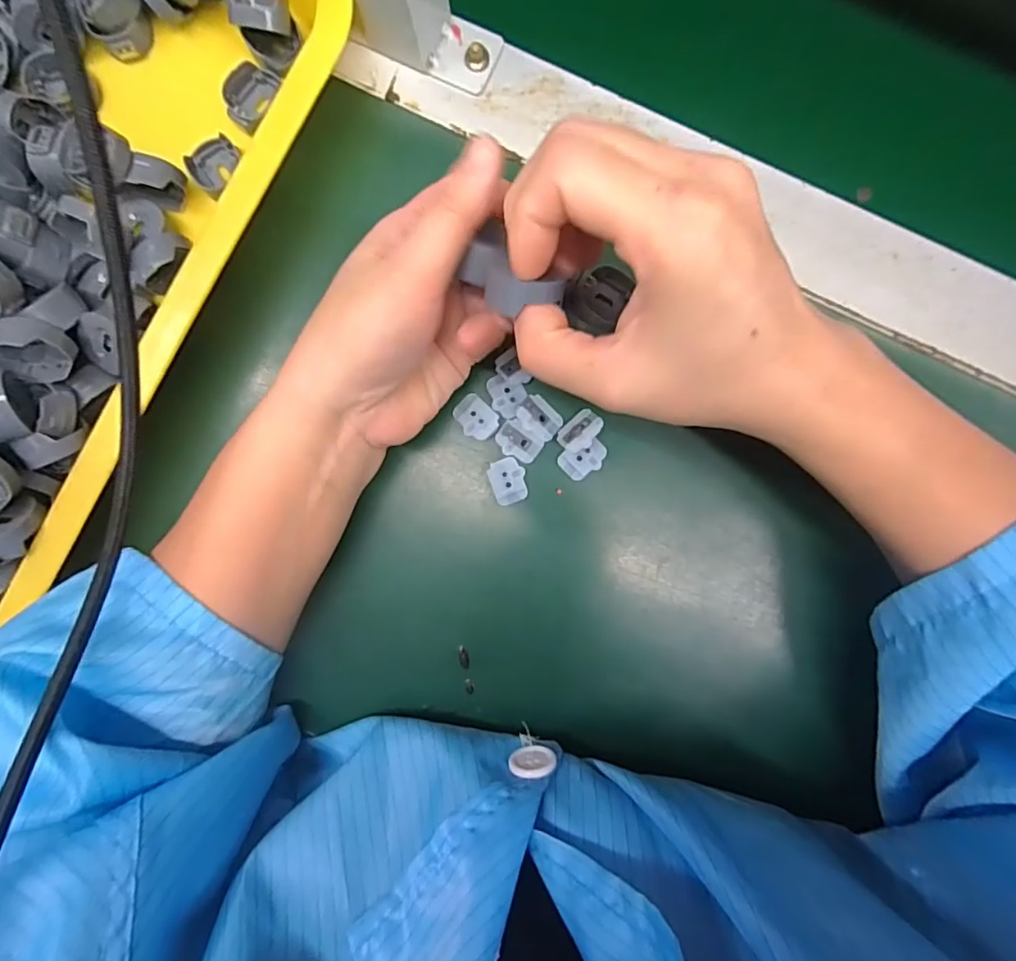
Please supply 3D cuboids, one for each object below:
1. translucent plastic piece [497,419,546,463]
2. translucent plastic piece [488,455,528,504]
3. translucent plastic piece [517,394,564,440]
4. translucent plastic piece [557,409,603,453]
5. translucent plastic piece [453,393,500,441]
[{"bbox_3d":[0.005,-0.018,0.259,0.022,0.005,0.015,35,91,1],"label":"translucent plastic piece"},{"bbox_3d":[0.000,0.000,0.261,0.017,0.004,0.021,-20,90,1],"label":"translucent plastic piece"},{"bbox_3d":[0.016,-0.030,0.258,0.020,0.007,0.015,40,91,1],"label":"translucent plastic piece"},{"bbox_3d":[0.035,-0.023,0.257,0.014,0.009,0.021,42,91,1],"label":"translucent plastic piece"},{"bbox_3d":[-0.015,-0.030,0.260,0.021,0.004,0.017,43,91,1],"label":"translucent plastic piece"}]

